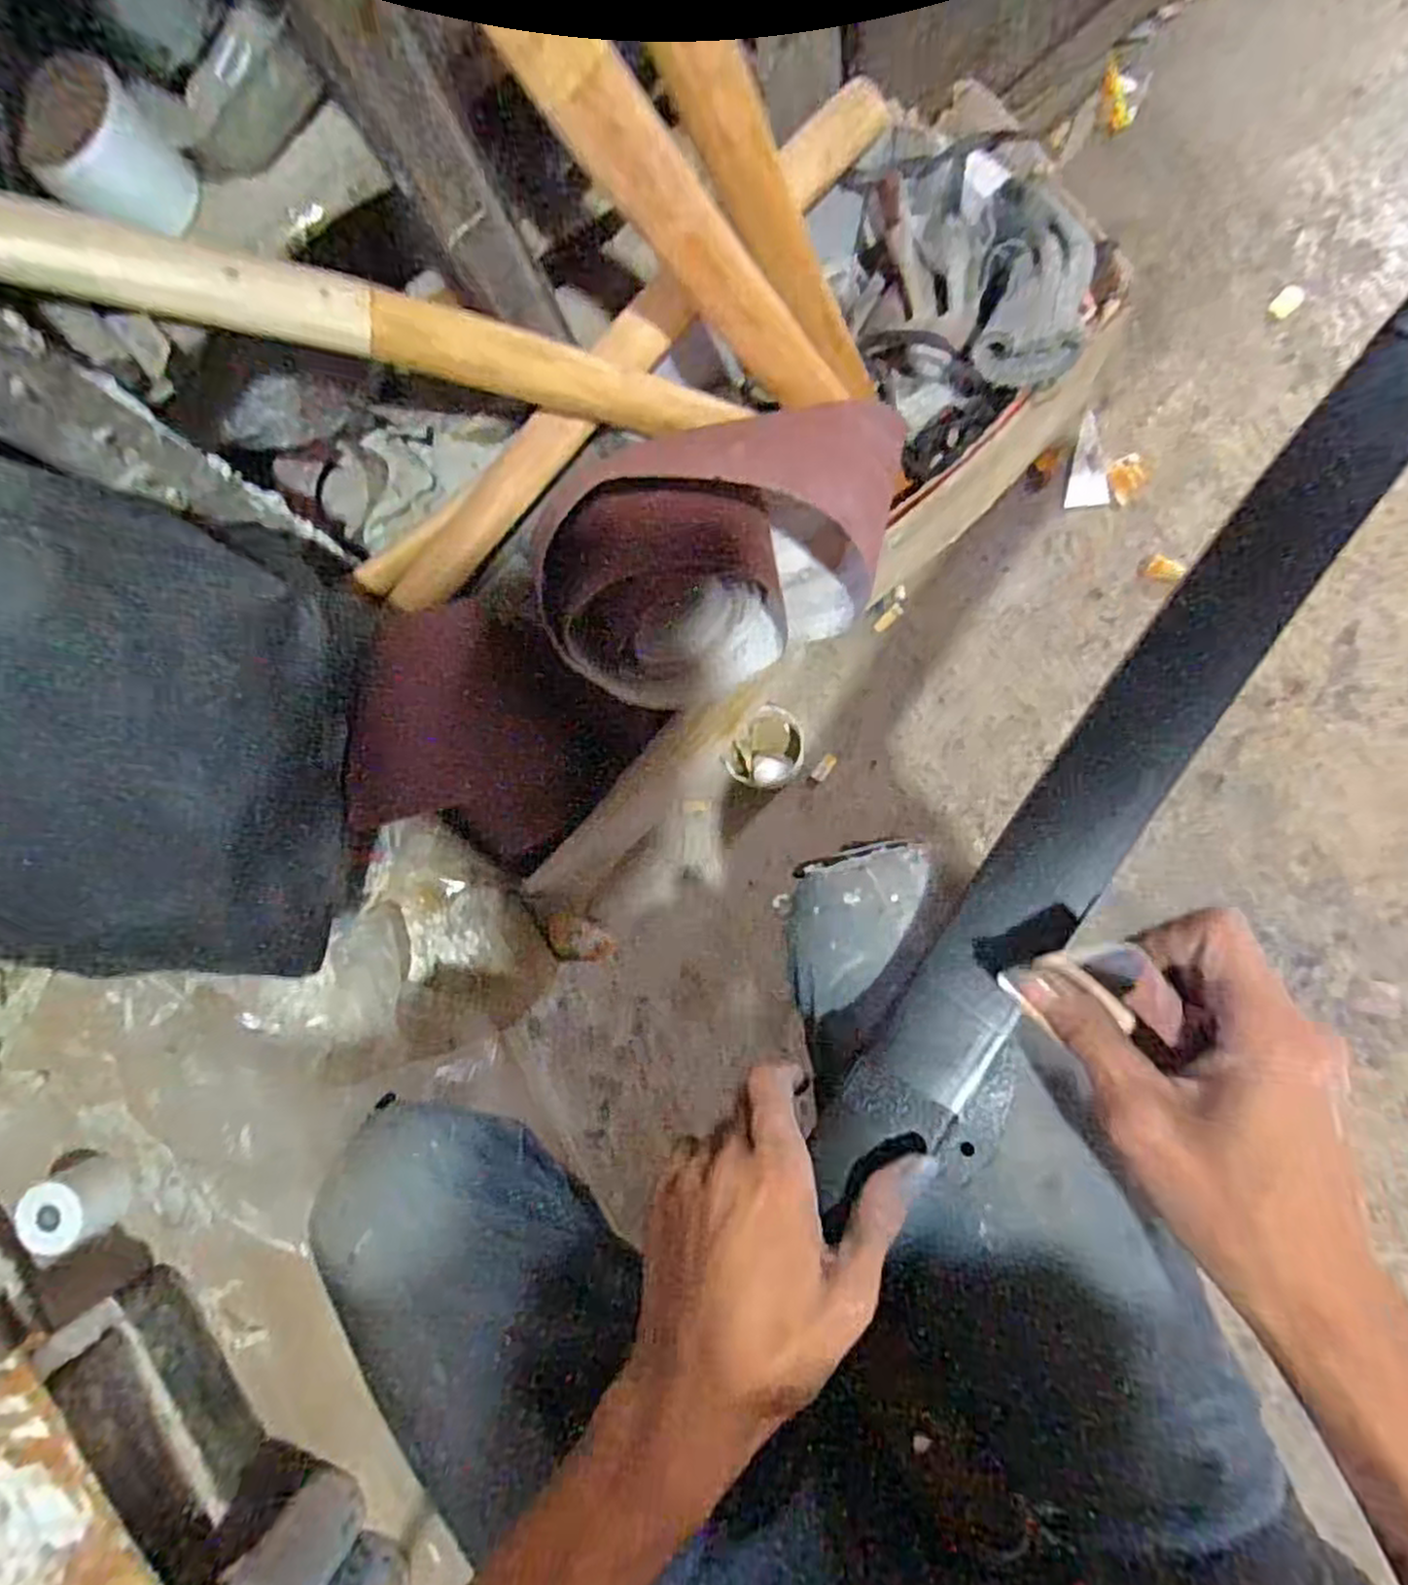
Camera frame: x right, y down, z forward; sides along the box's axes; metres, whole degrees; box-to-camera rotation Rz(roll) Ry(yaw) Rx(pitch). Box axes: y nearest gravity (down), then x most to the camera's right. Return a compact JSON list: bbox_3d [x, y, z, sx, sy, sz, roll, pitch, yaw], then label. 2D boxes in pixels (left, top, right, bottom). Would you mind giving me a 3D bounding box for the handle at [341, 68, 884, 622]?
[{"bbox_3d":[-0.054,-0.299,0.520,0.465,0.034,0.041,-45,78,3],"label":"handle"}]

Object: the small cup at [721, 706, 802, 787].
[{"bbox_3d":[0.055,-0.035,0.637,0.057,0.056,0.065,29,90,10],"label":"small cup"}]

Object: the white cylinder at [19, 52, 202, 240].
[{"bbox_3d":[-0.310,-0.330,0.395,0.065,0.050,0.058,-45,78,3],"label":"white cylinder"}]

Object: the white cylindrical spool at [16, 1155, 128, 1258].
[{"bbox_3d":[-0.561,0.367,0.674,0.052,0.052,0.066,-30,81,5],"label":"white cylindrical spool"}]

